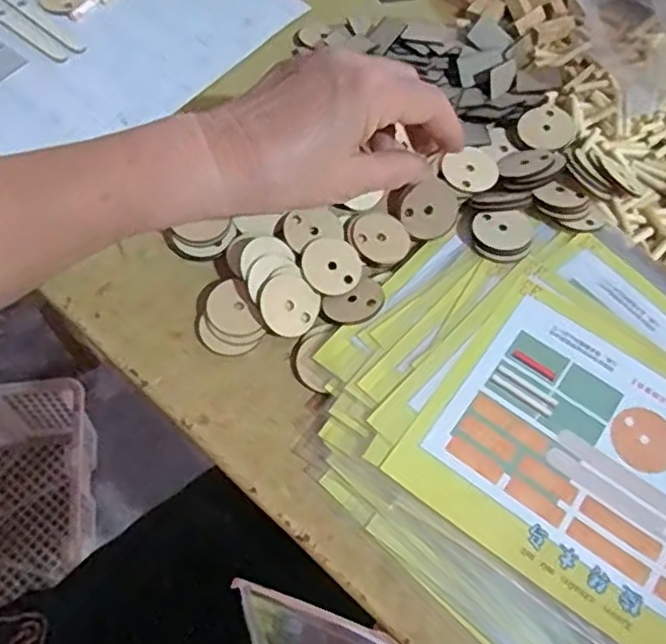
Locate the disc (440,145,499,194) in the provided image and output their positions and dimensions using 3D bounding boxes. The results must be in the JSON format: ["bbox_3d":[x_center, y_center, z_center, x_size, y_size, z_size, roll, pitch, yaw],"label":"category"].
[{"bbox_3d":[0.086,-0.094,0.403,0.035,0.004,0.030,-30,70,-17],"label":"disc"}]

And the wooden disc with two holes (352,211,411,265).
[{"bbox_3d":[0.029,-0.051,0.386,0.033,0.006,0.032,1,64,-3],"label":"wooden disc with two holes"}]

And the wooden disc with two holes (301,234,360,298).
[{"bbox_3d":[-0.001,-0.032,0.373,0.033,0.004,0.033,2,83,-14],"label":"wooden disc with two holes"}]

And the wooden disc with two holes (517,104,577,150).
[{"bbox_3d":[0.138,-0.125,0.420,0.034,0.005,0.034,-2,67,5],"label":"wooden disc with two holes"}]

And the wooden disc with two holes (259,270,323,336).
[{"bbox_3d":[-0.024,-0.010,0.360,0.036,0.004,0.033,5,79,-30],"label":"wooden disc with two holes"}]

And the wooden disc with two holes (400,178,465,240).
[{"bbox_3d":[0.060,-0.068,0.396,0.037,0.004,0.032,-43,81,-7],"label":"wooden disc with two holes"}]

